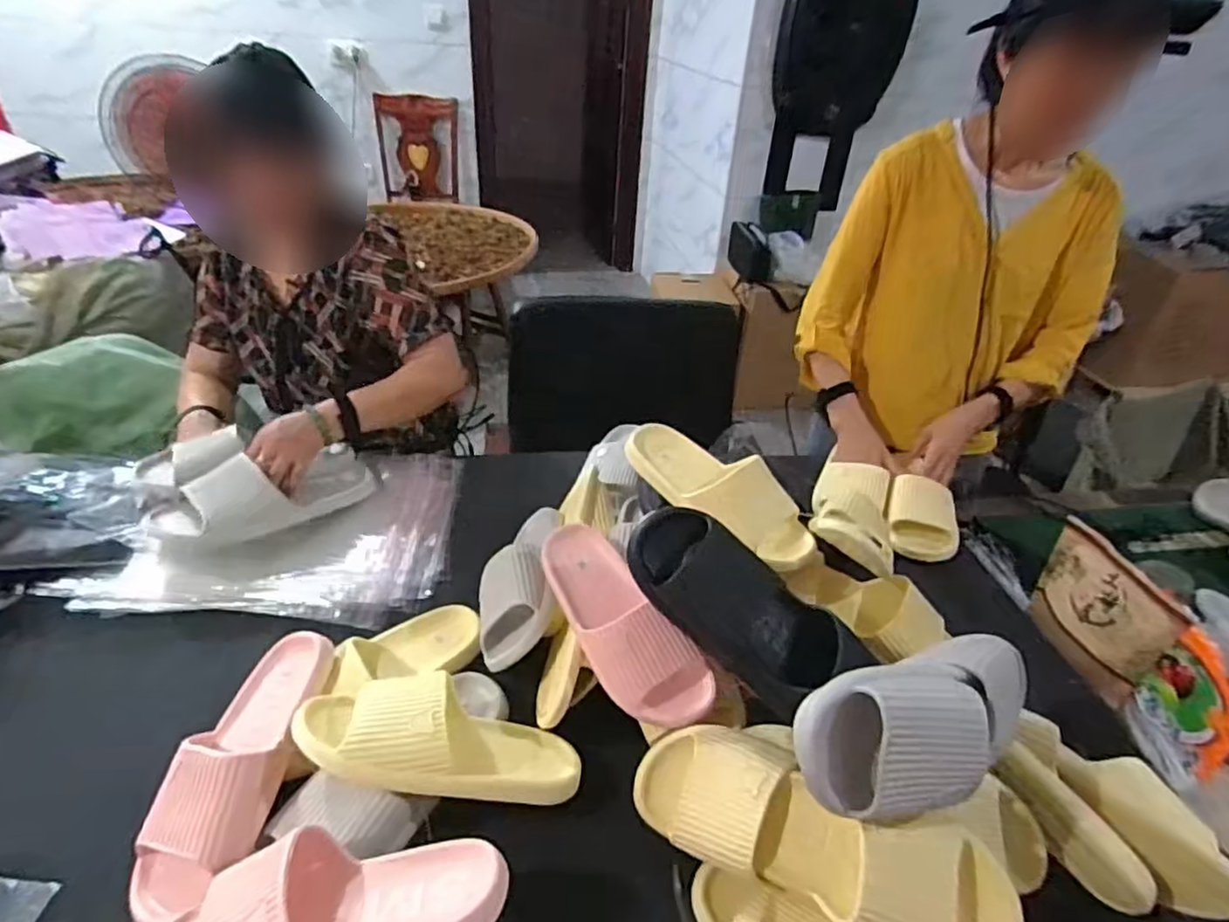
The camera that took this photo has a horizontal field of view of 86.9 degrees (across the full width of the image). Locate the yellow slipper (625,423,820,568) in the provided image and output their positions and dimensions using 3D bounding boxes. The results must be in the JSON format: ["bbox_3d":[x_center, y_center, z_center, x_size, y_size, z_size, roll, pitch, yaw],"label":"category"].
[{"bbox_3d":[0.126,0.036,0.797,0.264,0.083,0.095,34,63,25],"label":"yellow slipper"}]

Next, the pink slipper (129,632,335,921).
[{"bbox_3d":[-0.354,0.281,0.607,0.098,0.068,0.248,6,35,3],"label":"pink slipper"}]

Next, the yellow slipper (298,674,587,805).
[{"bbox_3d":[-0.157,0.262,0.605,0.255,0.072,0.104,18,33,-12],"label":"yellow slipper"}]

